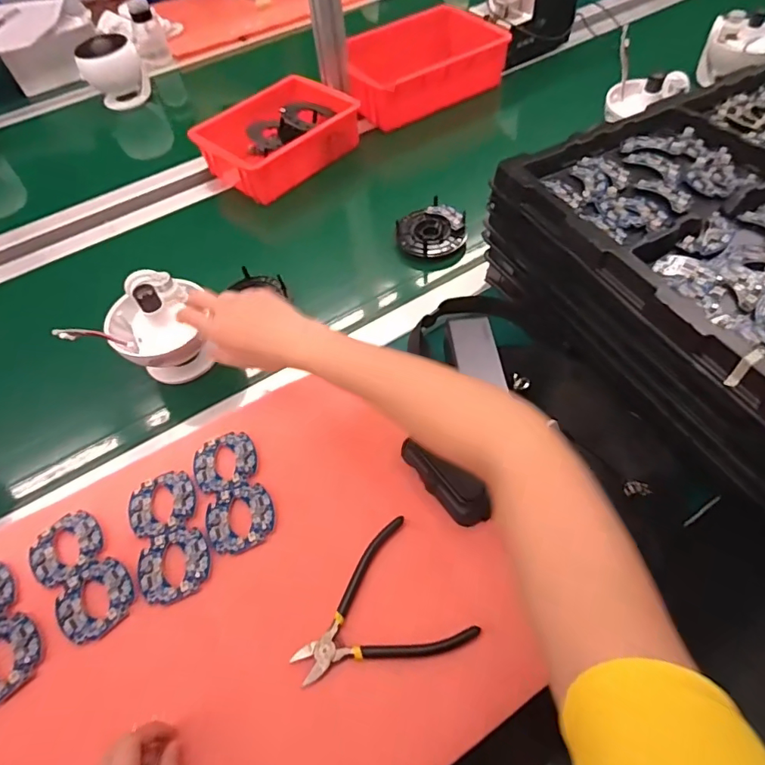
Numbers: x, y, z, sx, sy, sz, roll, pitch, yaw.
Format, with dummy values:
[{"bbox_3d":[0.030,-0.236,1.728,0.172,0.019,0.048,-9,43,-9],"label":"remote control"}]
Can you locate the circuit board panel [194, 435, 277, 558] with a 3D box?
[{"bbox_3d":[-0.152,0.109,0.494,0.064,0.004,0.126,-22,57,-10],"label":"circuit board panel"}]

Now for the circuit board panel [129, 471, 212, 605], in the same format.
[{"bbox_3d":[-0.209,0.147,0.474,0.066,0.004,0.126,-23,57,-11],"label":"circuit board panel"}]

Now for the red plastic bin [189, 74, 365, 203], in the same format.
[{"bbox_3d":[-0.166,-0.417,0.828,0.158,0.082,0.251,38,66,26],"label":"red plastic bin"}]

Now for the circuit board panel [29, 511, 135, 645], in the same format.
[{"bbox_3d":[-0.285,0.180,0.458,0.064,0.004,0.128,-39,62,-20],"label":"circuit board panel"}]

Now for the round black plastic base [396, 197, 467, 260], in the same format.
[{"bbox_3d":[0.071,-0.217,0.700,0.097,0.036,0.095,-2,56,3],"label":"round black plastic base"}]

